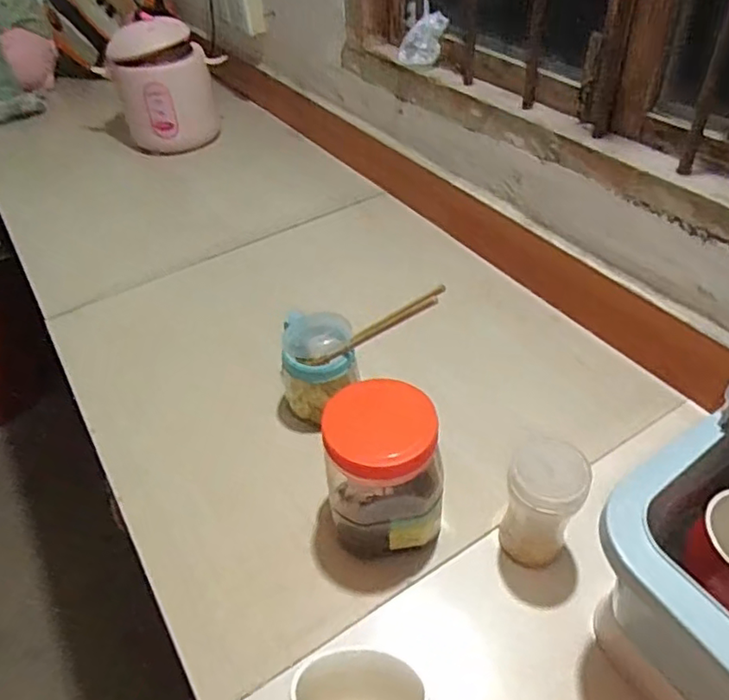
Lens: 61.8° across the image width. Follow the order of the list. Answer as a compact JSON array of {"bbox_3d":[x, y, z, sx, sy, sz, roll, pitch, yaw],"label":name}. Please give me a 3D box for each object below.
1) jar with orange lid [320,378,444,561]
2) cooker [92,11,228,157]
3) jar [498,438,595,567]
[{"bbox_3d":[0.018,0.112,0.545,0.099,0.151,0.090,-6,43,0],"label":"jar with orange lid"},{"bbox_3d":[-0.405,-0.534,1.224,0.179,0.226,0.193,27,52,29],"label":"cooker"},{"bbox_3d":[0.154,0.136,0.529,0.060,0.111,0.064,-3,43,3],"label":"jar"}]

